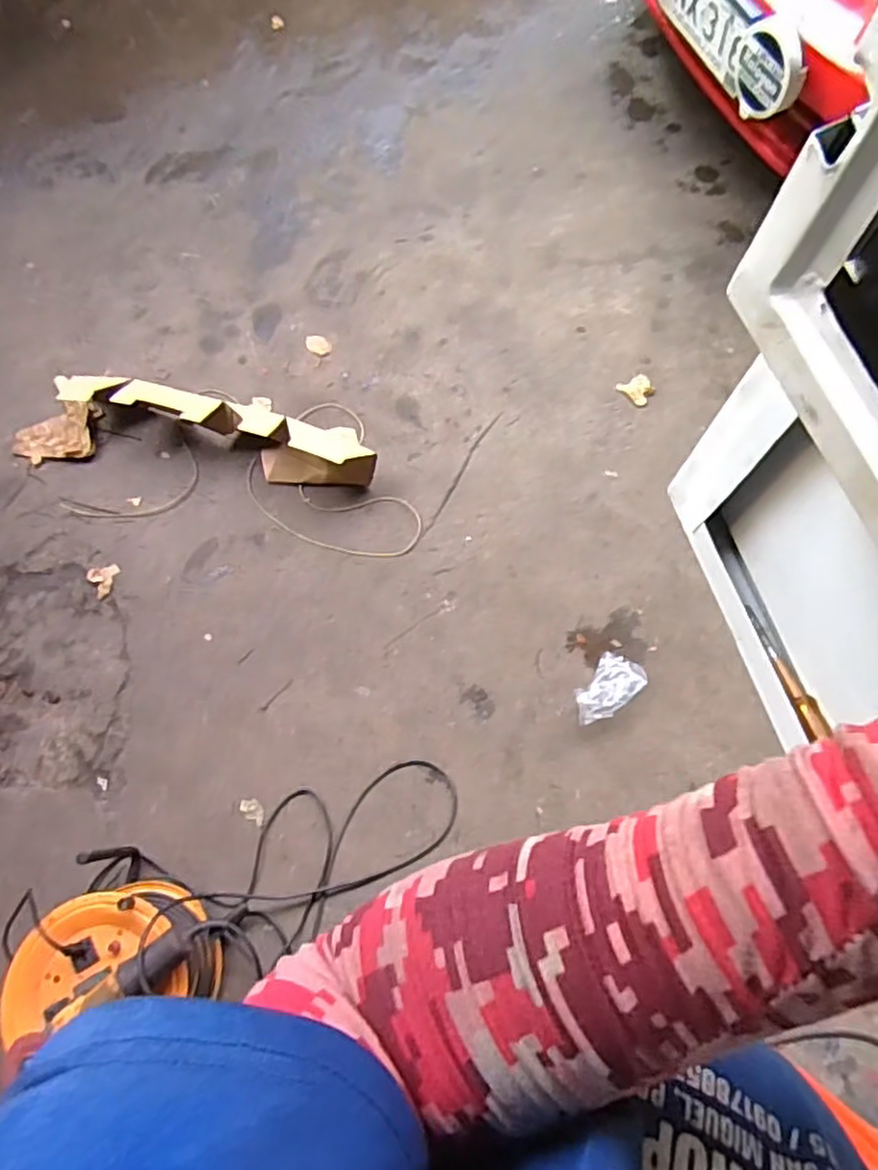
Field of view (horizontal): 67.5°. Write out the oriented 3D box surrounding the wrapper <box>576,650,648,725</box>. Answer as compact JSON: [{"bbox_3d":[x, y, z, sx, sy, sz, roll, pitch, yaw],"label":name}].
[{"bbox_3d":[0.334,0.212,1.306,0.093,0.042,0.160,38,76,14],"label":"wrapper"}]

